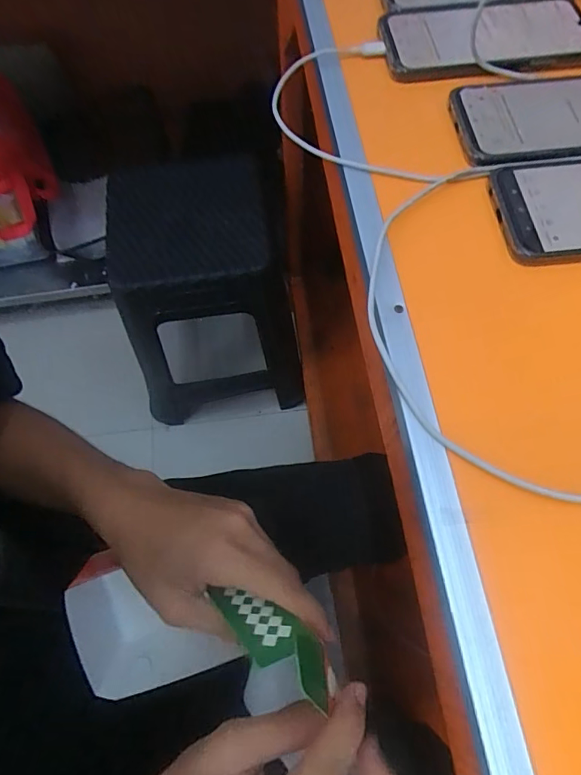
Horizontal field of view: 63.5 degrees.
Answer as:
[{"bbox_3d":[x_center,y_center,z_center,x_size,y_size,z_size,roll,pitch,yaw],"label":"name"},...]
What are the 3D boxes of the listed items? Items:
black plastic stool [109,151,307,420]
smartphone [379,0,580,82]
[{"bbox_3d":[-0.167,-0.171,0.980,0.329,0.476,0.321,-12,66,-5],"label":"black plastic stool"},{"bbox_3d":[0.164,-0.289,0.383,0.173,0.015,0.076,-6,65,-2],"label":"smartphone"}]

